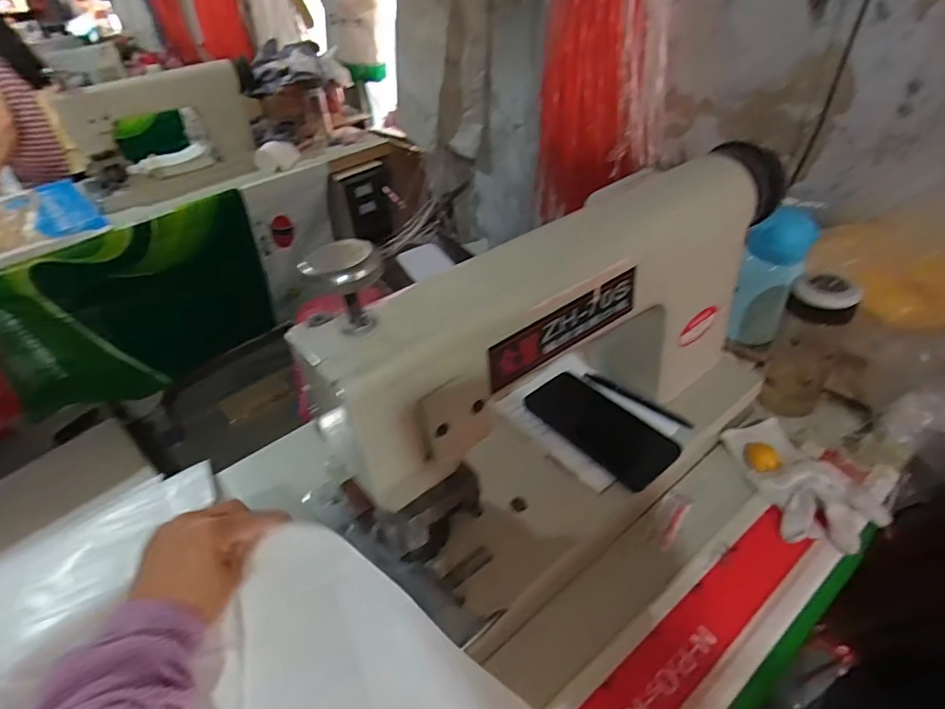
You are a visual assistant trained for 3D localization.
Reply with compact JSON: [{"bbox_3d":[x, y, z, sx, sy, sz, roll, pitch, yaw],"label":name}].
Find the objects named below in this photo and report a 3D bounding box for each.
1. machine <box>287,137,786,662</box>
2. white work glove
[{"bbox_3d":[0.103,0.018,0.520,0.463,0.310,0.193,-33,46,-28],"label":"machine"},{"bbox_3d":[0.335,0.135,0.556,0.097,0.031,0.151,-26,43,-21],"label":"white work glove"}]

